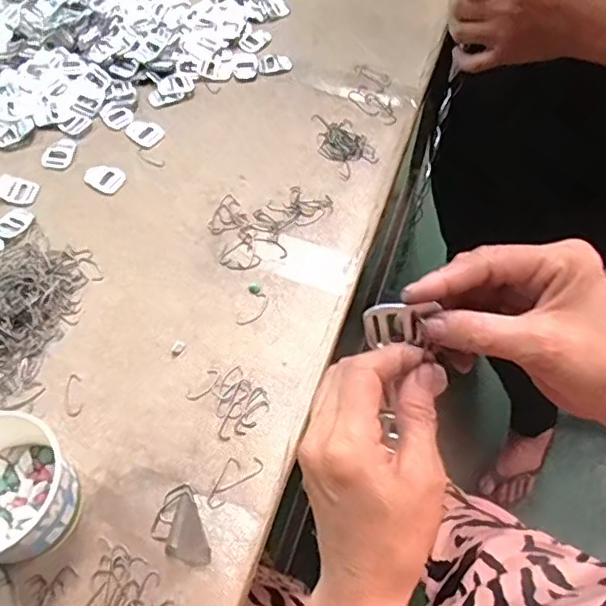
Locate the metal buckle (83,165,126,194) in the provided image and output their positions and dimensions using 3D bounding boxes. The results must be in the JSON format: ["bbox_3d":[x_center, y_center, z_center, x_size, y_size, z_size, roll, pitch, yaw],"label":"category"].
[{"bbox_3d":[-0.205,-0.129,0.597,0.043,0.004,0.031,26,64,14],"label":"metal buckle"}]

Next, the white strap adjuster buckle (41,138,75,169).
[{"bbox_3d":[-0.259,-0.159,0.614,0.032,0.004,0.041,3,60,1],"label":"white strap adjuster buckle"}]

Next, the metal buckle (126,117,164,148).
[{"bbox_3d":[-0.173,-0.186,0.628,0.046,0.004,0.031,38,67,19],"label":"metal buckle"}]

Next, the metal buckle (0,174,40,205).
[{"bbox_3d":[-0.289,-0.115,0.586,0.041,0.008,0.029,11,61,6],"label":"metal buckle"}]

